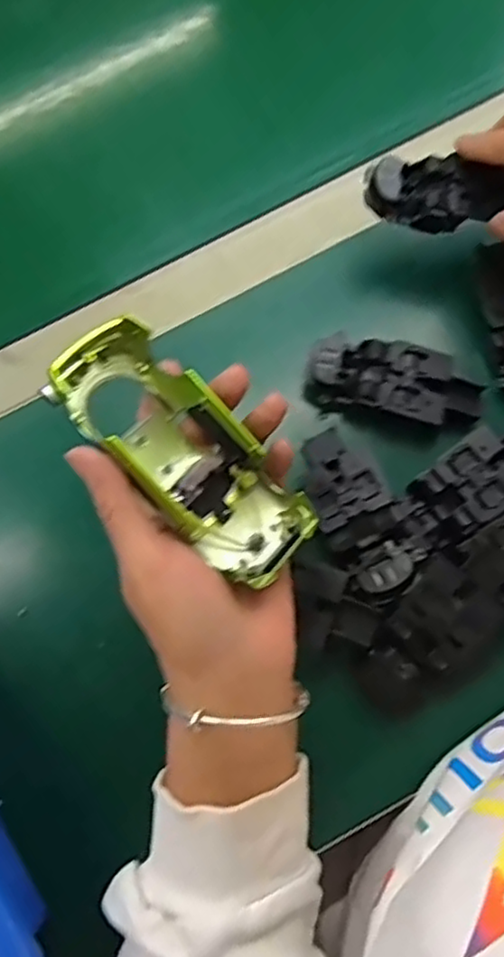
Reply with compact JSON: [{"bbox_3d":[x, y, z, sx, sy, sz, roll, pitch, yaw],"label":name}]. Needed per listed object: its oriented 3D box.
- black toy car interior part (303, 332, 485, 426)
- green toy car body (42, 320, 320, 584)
[{"bbox_3d":[0.083,-0.056,0.389,0.100,0.019,0.044,13,78,4],"label":"black toy car interior part"},{"bbox_3d":[-0.032,-0.011,0.313,0.051,0.036,0.131,-44,94,-8],"label":"green toy car body"}]

